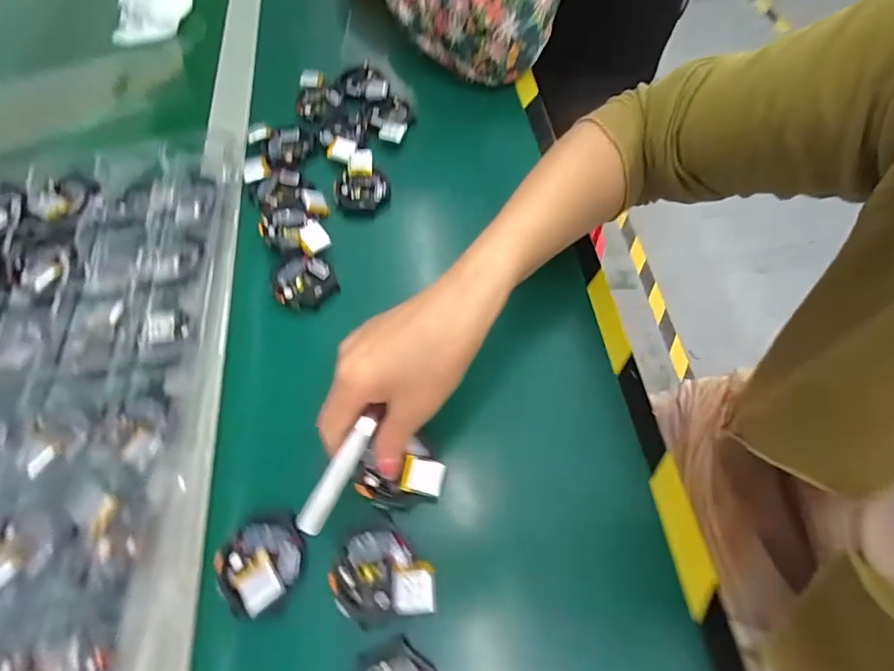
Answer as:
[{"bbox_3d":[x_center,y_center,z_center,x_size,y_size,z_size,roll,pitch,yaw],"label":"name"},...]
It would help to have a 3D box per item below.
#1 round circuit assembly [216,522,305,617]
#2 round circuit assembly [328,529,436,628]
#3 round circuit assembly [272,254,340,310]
[{"bbox_3d":[-0.110,0.133,0.273,0.045,0.011,0.049,-2,62,3],"label":"round circuit assembly"},{"bbox_3d":[-0.037,0.137,0.270,0.056,0.019,0.047,-14,62,-3],"label":"round circuit assembly"},{"bbox_3d":[-0.115,-0.044,0.377,0.047,0.010,0.046,-2,62,3],"label":"round circuit assembly"}]

